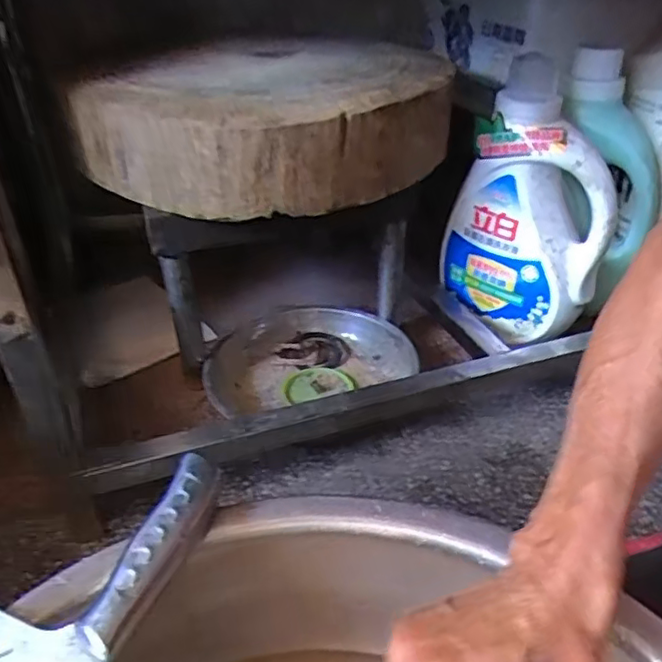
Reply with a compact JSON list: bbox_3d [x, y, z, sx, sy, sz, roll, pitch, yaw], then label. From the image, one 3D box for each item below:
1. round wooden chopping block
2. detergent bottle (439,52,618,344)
[{"bbox_3d":[-0.054,-0.208,0.600,0.271,0.090,0.295,26,42,32],"label":"round wooden chopping block"},{"bbox_3d":[0.202,-0.120,0.644,0.080,0.254,0.155,-20,40,-27],"label":"detergent bottle"}]

